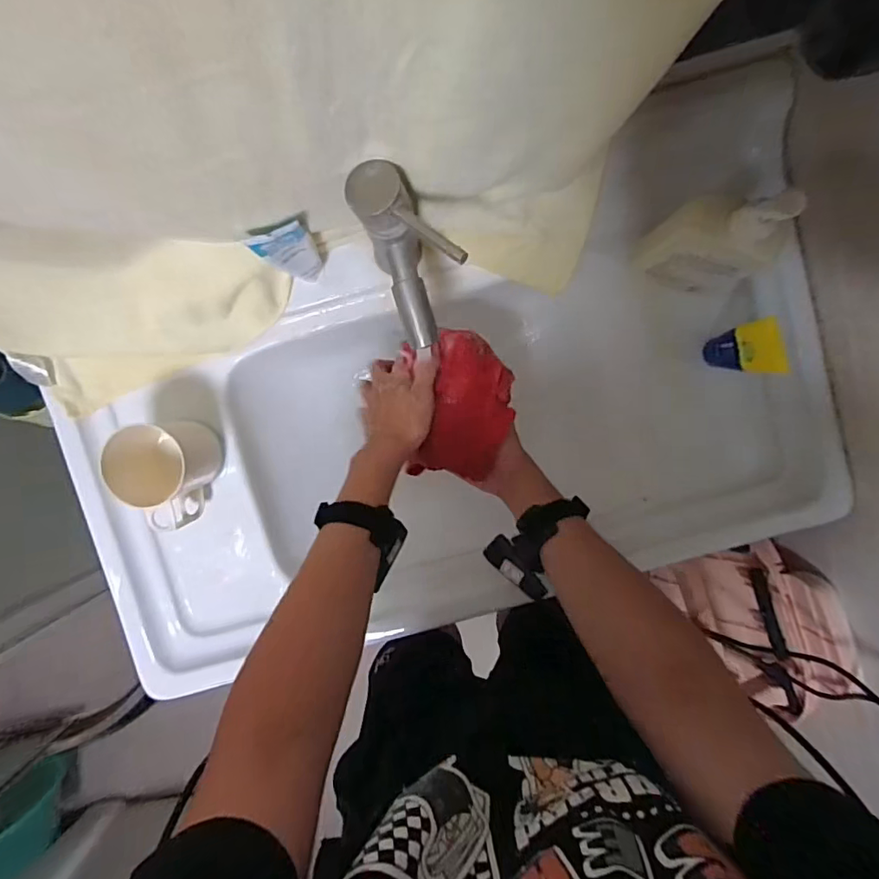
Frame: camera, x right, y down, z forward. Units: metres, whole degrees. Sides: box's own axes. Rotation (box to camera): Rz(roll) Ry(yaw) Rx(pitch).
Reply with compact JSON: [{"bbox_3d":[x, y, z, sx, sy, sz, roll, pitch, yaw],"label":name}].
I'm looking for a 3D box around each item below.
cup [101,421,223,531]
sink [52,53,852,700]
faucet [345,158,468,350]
[{"bbox_3d":[-0.280,0.037,0.555,0.073,0.105,0.113,-18,96,1],"label":"cup"},{"bbox_3d":[0.010,-0.015,0.608,0.816,0.153,0.461,-15,96,1],"label":"sink"},{"bbox_3d":[-0.016,-0.157,0.443,0.071,0.093,0.134,-24,96,2],"label":"faucet"}]

